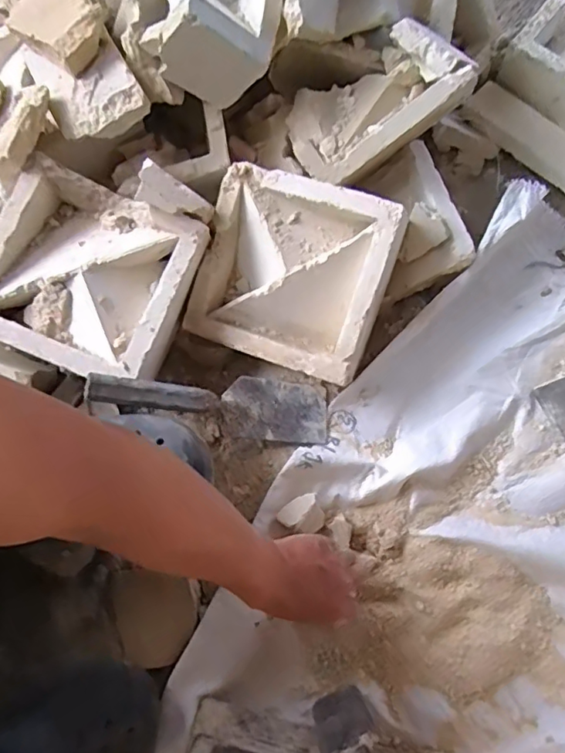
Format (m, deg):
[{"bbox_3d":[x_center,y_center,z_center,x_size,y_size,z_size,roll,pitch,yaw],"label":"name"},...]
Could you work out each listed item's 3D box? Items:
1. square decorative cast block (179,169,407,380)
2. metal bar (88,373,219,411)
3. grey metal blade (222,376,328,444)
[{"bbox_3d":[0.013,-0.114,0.611,0.208,0.049,0.197,20,102,12],"label":"square decorative cast block"},{"bbox_3d":[-0.128,0.018,0.556,0.127,0.012,0.027,8,71,-22],"label":"metal bar"},{"bbox_3d":[-0.006,0.038,0.628,0.122,0.006,0.068,9,74,-19],"label":"grey metal blade"}]

